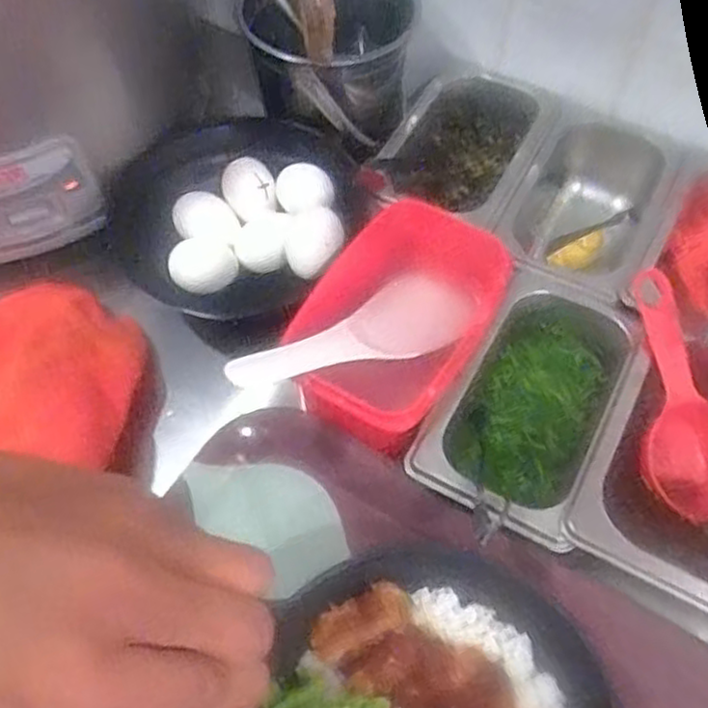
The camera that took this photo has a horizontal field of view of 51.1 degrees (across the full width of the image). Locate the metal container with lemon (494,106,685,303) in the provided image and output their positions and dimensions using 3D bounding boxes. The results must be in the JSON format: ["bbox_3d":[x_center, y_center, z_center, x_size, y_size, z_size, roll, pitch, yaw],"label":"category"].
[{"bbox_3d":[0.174,-0.104,0.568,0.105,0.064,0.172,24,61,13],"label":"metal container with lemon"}]

